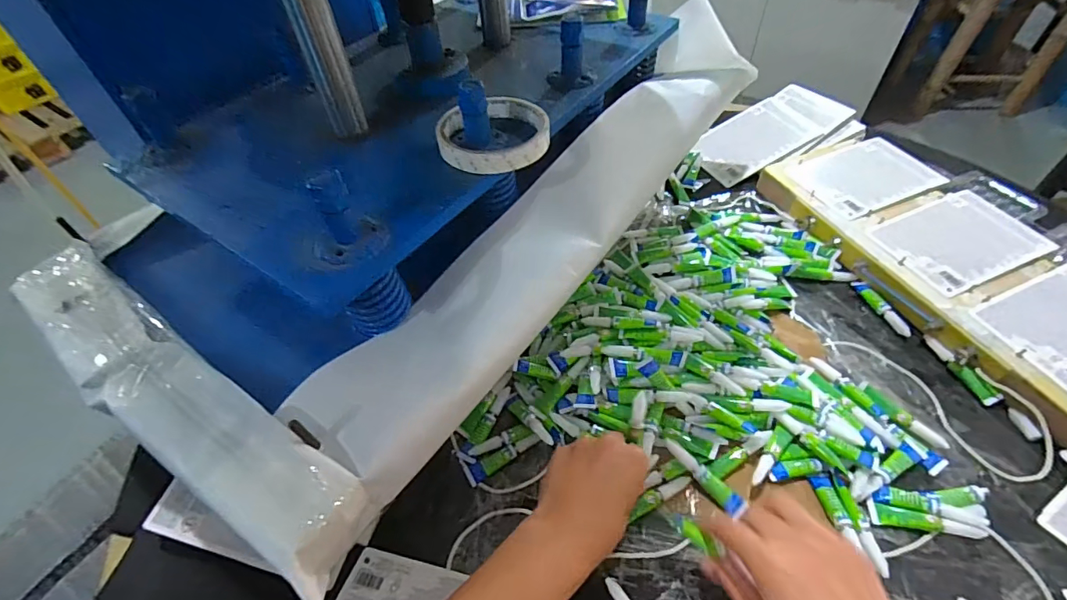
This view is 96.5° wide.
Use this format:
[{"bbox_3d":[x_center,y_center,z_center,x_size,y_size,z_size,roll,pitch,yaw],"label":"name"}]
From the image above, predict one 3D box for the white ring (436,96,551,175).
[{"bbox_3d":[-0.031,-0.134,0.382,0.087,0.017,0.084,-2,50,2],"label":"white ring"}]

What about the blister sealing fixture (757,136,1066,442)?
[{"bbox_3d":[0.492,-0.057,0.559,0.205,0.037,0.416,-20,52,-13],"label":"blister sealing fixture"}]

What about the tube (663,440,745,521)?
[{"bbox_3d":[0.148,0.152,0.418,0.019,0.009,0.077,-38,71,-25],"label":"tube"}]

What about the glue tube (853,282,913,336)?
[{"bbox_3d":[0.398,0.007,0.543,0.014,0.011,0.082,-13,50,-8],"label":"glue tube"}]

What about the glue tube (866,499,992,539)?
[{"bbox_3d":[0.332,0.186,0.402,0.084,0.014,0.019,6,50,8],"label":"glue tube"}]

